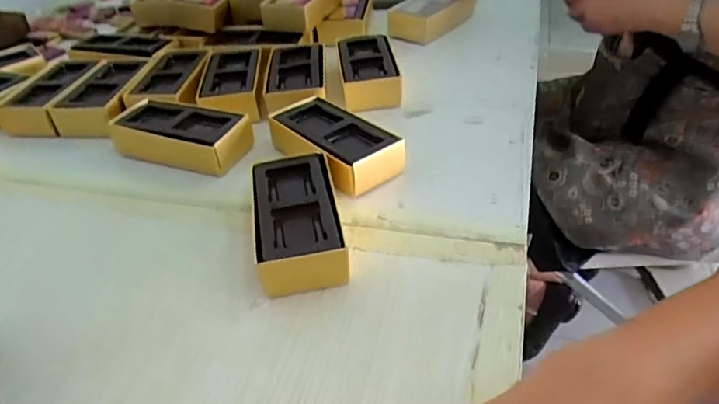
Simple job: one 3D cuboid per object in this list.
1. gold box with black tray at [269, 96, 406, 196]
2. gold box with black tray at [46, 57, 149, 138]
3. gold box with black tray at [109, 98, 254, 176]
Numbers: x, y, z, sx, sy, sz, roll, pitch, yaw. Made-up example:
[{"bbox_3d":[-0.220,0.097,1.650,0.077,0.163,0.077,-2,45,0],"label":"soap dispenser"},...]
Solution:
[{"bbox_3d":[-0.023,-0.048,0.478,0.062,0.034,0.121,-32,46,-31],"label":"gold box with black tray"},{"bbox_3d":[-0.264,-0.111,0.584,0.059,0.034,0.121,-2,38,2],"label":"gold box with black tray"},{"bbox_3d":[-0.155,-0.061,0.505,0.126,0.035,0.059,12,40,20],"label":"gold box with black tray"}]

